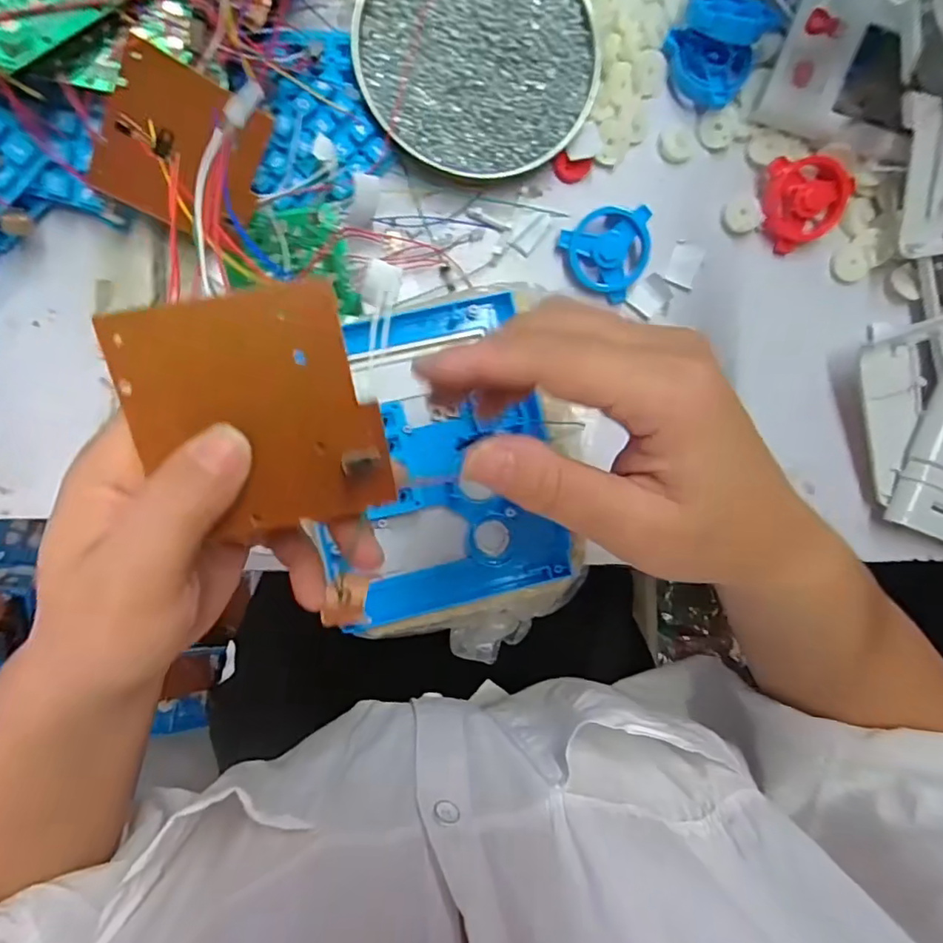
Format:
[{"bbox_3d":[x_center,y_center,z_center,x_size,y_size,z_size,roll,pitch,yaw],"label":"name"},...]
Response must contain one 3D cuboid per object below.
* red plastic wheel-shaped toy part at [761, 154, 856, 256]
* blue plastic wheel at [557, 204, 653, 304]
[{"bbox_3d":[0.209,-0.171,0.366,0.049,0.023,0.051,0,94,-6],"label":"red plastic wheel-shaped toy part"},{"bbox_3d":[0.082,-0.137,0.357,0.052,0.021,0.050,0,94,-6],"label":"blue plastic wheel"}]

